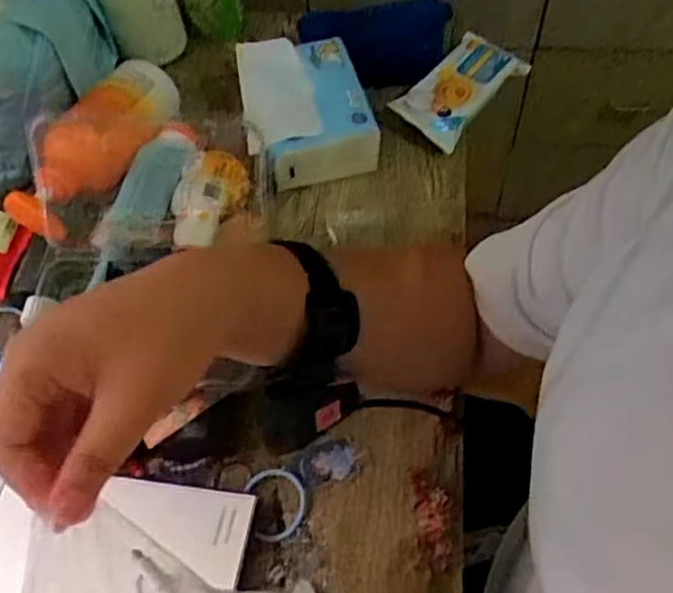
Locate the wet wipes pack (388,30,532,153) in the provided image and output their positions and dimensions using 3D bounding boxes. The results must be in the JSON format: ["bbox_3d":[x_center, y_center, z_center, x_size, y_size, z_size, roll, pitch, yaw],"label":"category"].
[{"bbox_3d":[0.125,-0.211,0.682,0.070,0.031,0.134,34,65,23],"label":"wet wipes pack"}]

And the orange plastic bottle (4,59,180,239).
[{"bbox_3d":[-0.203,-0.136,0.603,0.065,0.058,0.202,26,62,18],"label":"orange plastic bottle"}]

